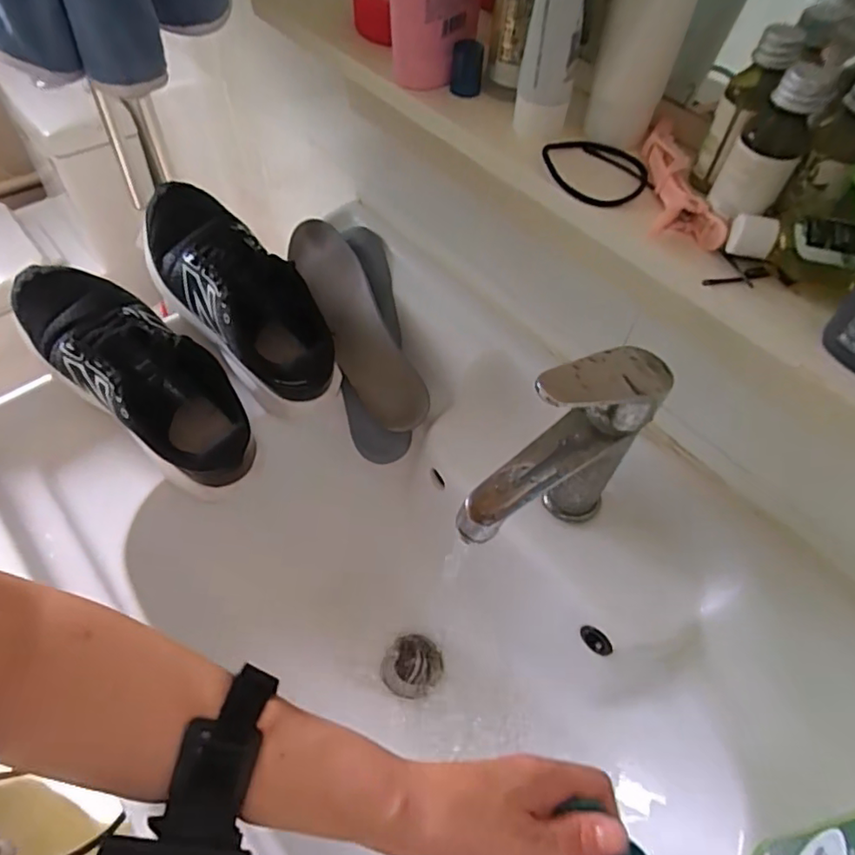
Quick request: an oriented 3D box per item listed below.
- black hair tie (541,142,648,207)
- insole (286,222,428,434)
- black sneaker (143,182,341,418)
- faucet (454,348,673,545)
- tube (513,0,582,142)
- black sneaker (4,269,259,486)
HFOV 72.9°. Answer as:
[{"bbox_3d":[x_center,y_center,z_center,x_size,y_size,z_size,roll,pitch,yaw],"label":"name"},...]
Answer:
[{"bbox_3d":[0.096,-0.145,0.327,0.053,0.007,0.061,-11,58,-9],"label":"black hair tie"},{"bbox_3d":[-0.077,-0.110,0.607,0.067,0.011,0.259,-31,73,12],"label":"insole"},{"bbox_3d":[-0.190,-0.136,0.562,0.096,0.088,0.266,-34,86,-22],"label":"black sneaker"},{"bbox_3d":[0.083,0.038,0.425,0.157,0.209,0.054,-27,62,-19],"label":"faucet"},{"bbox_3d":[0.071,-0.232,0.300,0.027,0.134,0.061,9,57,3],"label":"tube"},{"bbox_3d":[-0.258,-0.054,0.515,0.261,0.088,0.096,41,63,2],"label":"black sneaker"}]

